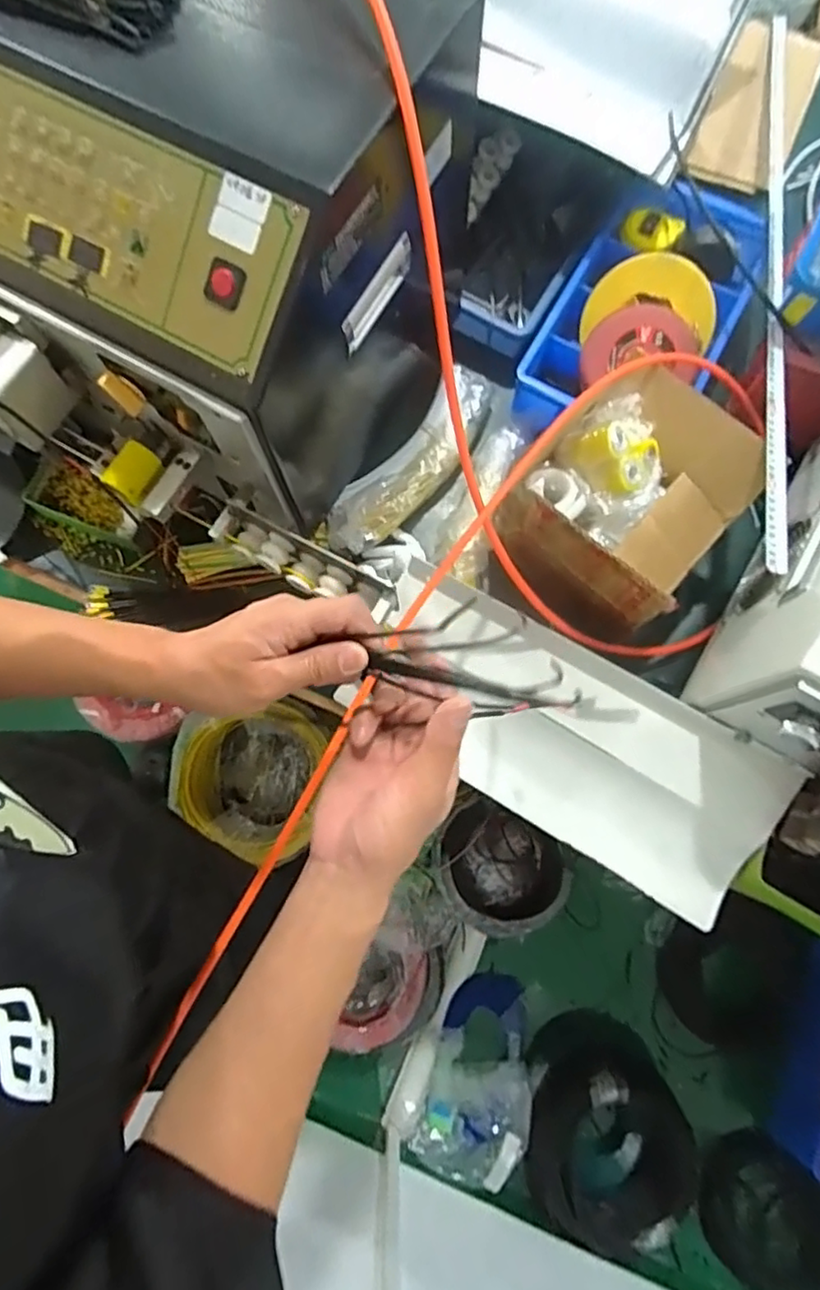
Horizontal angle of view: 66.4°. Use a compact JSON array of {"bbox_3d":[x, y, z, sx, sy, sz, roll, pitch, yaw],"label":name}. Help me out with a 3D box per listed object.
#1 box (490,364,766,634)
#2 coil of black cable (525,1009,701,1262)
[{"bbox_3d":[0.229,-0.155,0.651,0.188,0.132,0.214,40,80,9],"label":"box"},{"bbox_3d":[0.354,0.887,1.159,0.296,0.143,0.309,0,77,0],"label":"coil of black cable"}]

